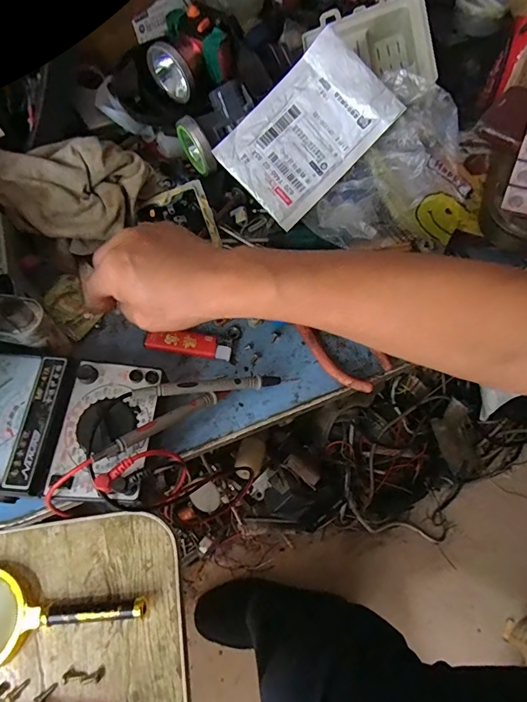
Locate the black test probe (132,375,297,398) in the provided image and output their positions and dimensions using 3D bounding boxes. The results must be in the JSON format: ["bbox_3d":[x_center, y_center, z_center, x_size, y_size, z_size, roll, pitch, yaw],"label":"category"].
[{"bbox_3d":[-0.038,0.029,0.354,0.143,0.018,0.015,-3,70,-24],"label":"black test probe"}]

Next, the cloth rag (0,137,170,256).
[{"bbox_3d":[-0.207,-0.155,0.381,0.211,0.068,0.096,1,71,-12],"label":"cloth rag"}]

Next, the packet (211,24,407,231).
[{"bbox_3d":[0.043,-0.216,0.403,0.107,0.014,0.160,44,96,-5],"label":"packet"}]

